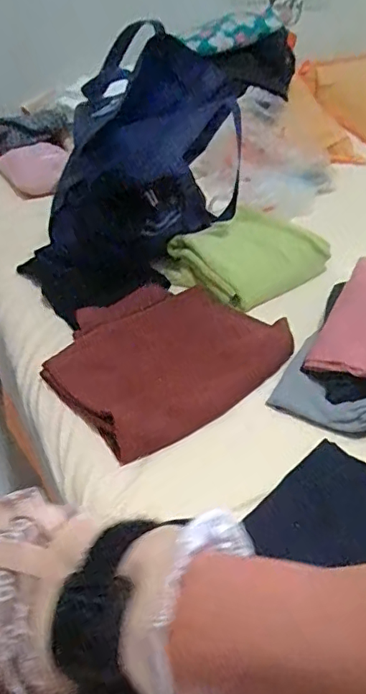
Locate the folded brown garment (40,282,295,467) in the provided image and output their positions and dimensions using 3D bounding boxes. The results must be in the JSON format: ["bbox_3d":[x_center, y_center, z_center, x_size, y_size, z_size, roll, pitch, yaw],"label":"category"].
[{"bbox_3d":[-0.023,0.005,0.759,0.299,0.034,0.248,-27,48,-32],"label":"folded brown garment"}]

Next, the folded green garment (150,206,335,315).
[{"bbox_3d":[0.118,-0.156,0.907,0.263,0.060,0.165,-27,48,-31],"label":"folded green garment"}]

